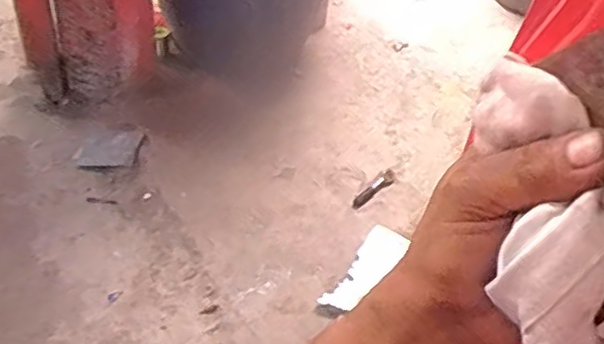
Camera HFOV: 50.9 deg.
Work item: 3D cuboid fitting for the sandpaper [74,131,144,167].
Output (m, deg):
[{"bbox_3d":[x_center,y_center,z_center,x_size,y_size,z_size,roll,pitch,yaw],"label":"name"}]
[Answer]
[{"bbox_3d":[-0.454,-0.057,1.501,0.137,0.017,0.128,6,42,-2],"label":"sandpaper"}]

